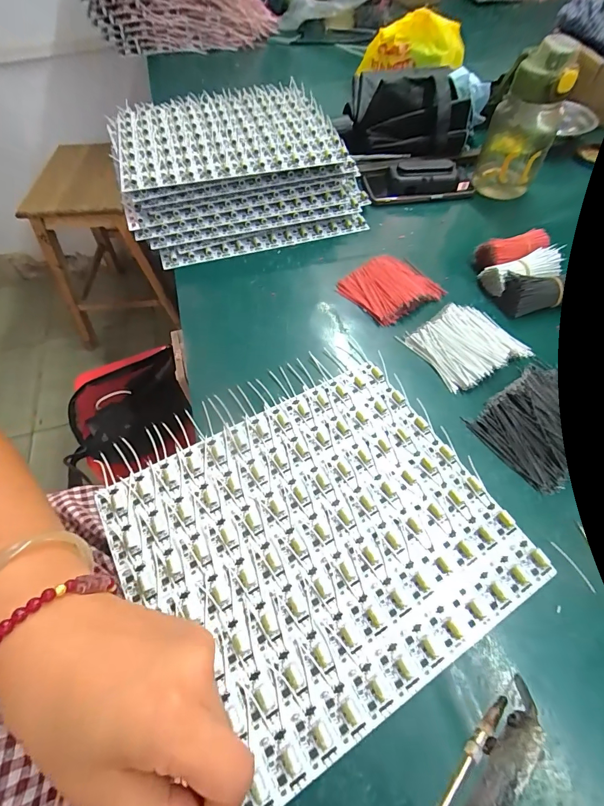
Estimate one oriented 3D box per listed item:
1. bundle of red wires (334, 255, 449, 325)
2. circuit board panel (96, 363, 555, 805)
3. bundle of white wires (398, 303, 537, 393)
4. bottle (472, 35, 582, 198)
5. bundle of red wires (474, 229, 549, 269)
[{"bbox_3d":[0.108,-0.143,0.449,0.101,0.021,0.087,-29,63,-16],"label":"bundle of red wires"},{"bbox_3d":[0.012,0.105,0.299,0.282,0.008,0.239,-27,62,-15],"label":"circuit board panel"},{"bbox_3d":[0.180,-0.067,0.398,0.107,0.018,0.089,-25,62,-14],"label":"bundle of white wires"},{"bbox_3d":[0.312,-0.393,0.513,0.090,0.169,0.092,23,62,14],"label":"bottle"},{"bbox_3d":[0.270,-0.196,0.470,0.093,0.035,0.044,-20,61,-12],"label":"bundle of red wires"}]

